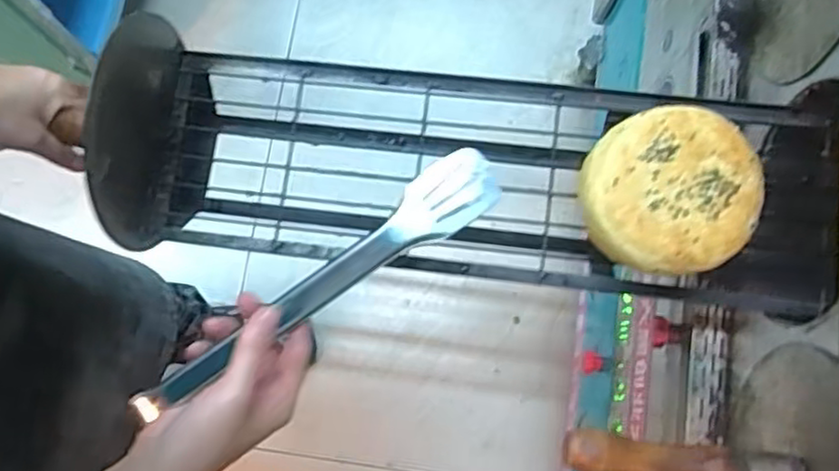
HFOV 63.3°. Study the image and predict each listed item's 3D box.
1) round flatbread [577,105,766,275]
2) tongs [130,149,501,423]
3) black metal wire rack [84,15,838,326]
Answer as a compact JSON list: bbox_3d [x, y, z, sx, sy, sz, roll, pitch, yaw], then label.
[{"bbox_3d":[0.172,-0.030,0.466,0.116,0.023,0.110,0,79,-1],"label":"round flatbread"},{"bbox_3d":[-0.070,0.037,0.439,0.273,0.022,0.037,-35,81,4],"label":"tongs"},{"bbox_3d":[0.031,-0.046,0.556,0.583,0.154,0.176,8,79,11],"label":"black metal wire rack"}]

